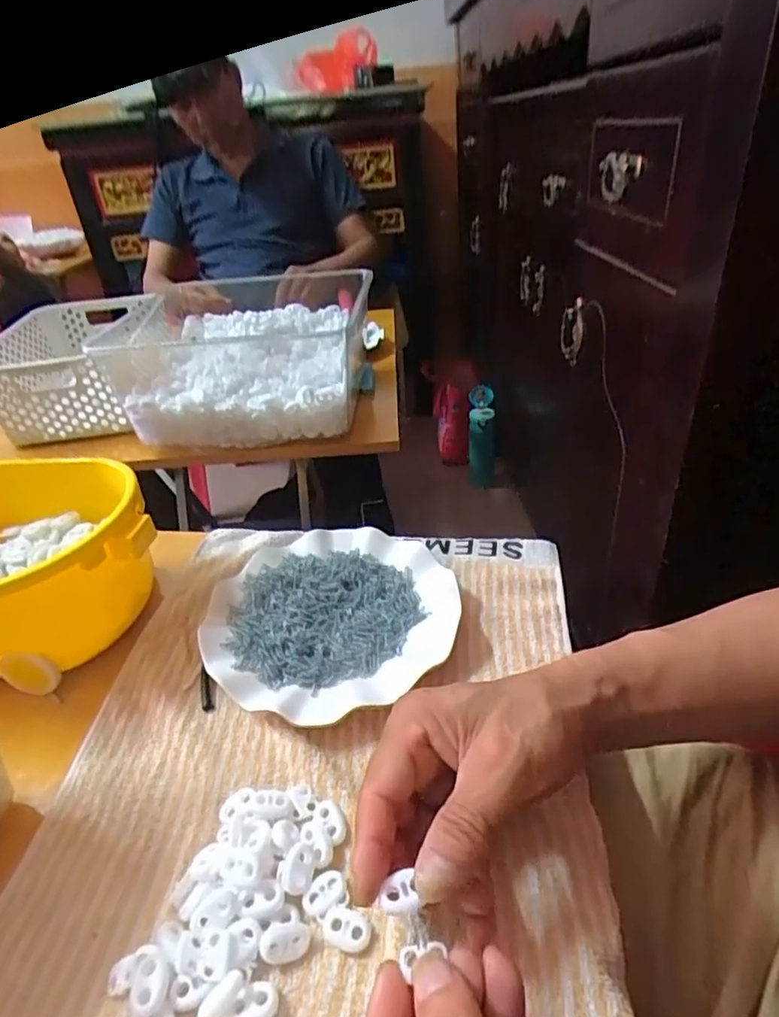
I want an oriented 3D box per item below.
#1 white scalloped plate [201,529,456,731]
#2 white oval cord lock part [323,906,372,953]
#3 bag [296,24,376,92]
[{"bbox_3d":[-0.046,0.076,0.437,0.177,0.032,0.173,-4,33,3],"label":"white scalloped plate"},{"bbox_3d":[-0.020,0.195,0.269,0.023,0.004,0.015,7,35,18],"label":"white oval cord lock part"},{"bbox_3d":[-0.133,-1.149,1.516,0.269,0.105,0.097,5,31,41],"label":"bag"}]

